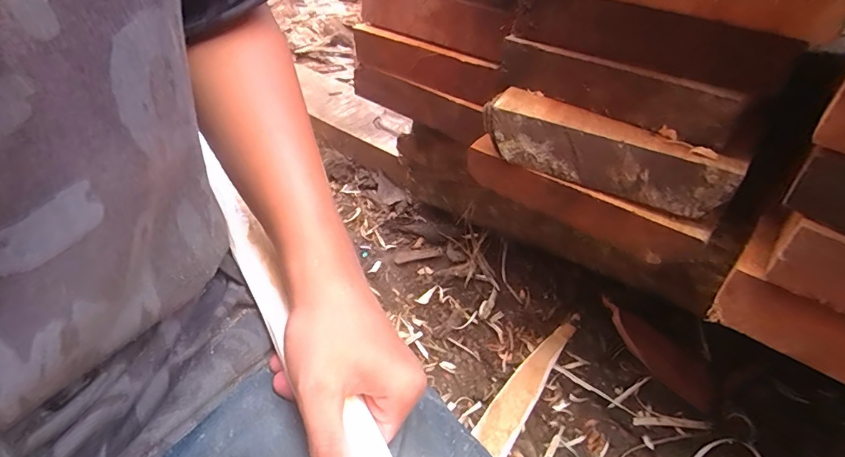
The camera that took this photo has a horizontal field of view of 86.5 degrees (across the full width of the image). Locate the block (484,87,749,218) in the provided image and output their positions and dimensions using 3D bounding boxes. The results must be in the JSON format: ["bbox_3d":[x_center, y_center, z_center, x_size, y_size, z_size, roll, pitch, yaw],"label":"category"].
[{"bbox_3d":[0.140,-0.061,0.356,0.191,0.046,0.049,25,48,32],"label":"block"}]

